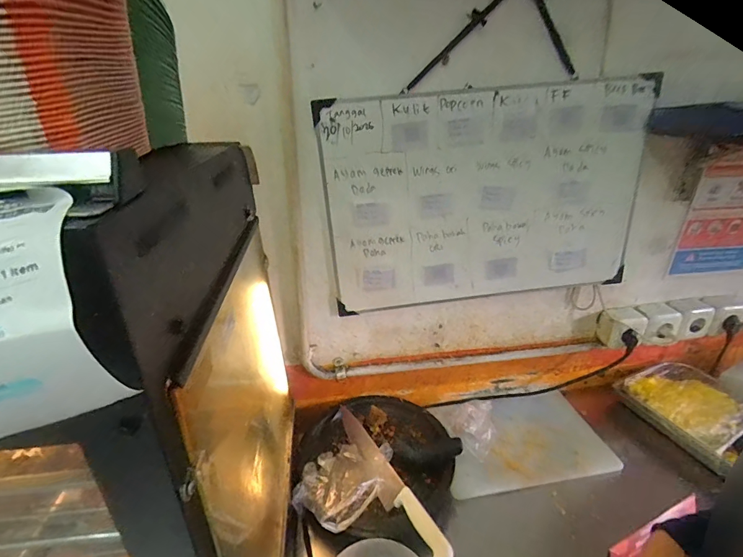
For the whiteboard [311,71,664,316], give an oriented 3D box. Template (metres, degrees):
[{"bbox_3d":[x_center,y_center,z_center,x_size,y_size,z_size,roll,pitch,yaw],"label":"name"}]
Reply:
[{"bbox_3d":[0.214,-0.137,0.733,0.589,0.396,0.022,-6,28,-4],"label":"whiteboard"}]

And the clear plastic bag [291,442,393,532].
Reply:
[{"bbox_3d":[-0.048,0.342,0.694,0.134,0.047,0.176,22,34,40],"label":"clear plastic bag"}]

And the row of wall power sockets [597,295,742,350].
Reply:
[{"bbox_3d":[0.695,0.099,0.903,0.347,0.078,0.067,-6,26,-10],"label":"row of wall power sockets"}]

